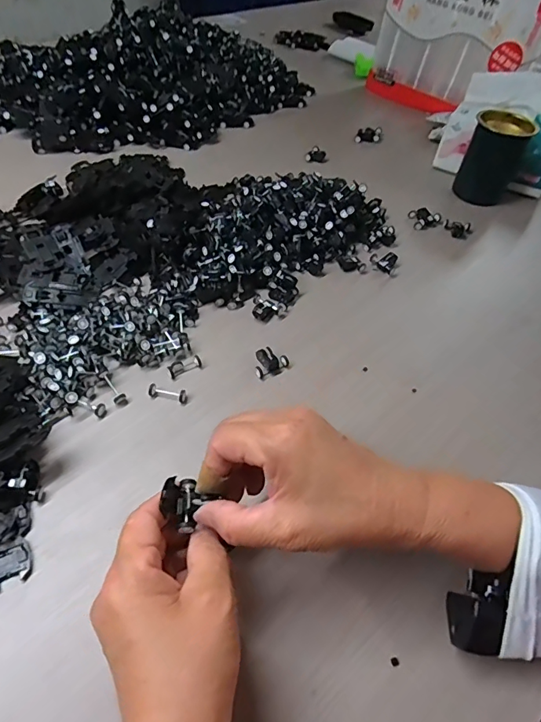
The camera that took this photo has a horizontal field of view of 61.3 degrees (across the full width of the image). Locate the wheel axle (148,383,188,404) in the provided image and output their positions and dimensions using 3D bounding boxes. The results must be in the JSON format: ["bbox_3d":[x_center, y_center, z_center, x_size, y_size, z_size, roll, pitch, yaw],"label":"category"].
[{"bbox_3d":[-0.087,0.028,0.388,0.033,0.009,0.010,10,51,3],"label":"wheel axle"}]

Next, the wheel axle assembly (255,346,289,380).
[{"bbox_3d":[0.000,0.000,0.417,0.032,0.013,0.024,-16,54,-18],"label":"wheel axle assembly"}]

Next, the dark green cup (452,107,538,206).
[{"bbox_3d":[0.305,-0.279,0.628,0.072,0.100,0.074,3,51,-3],"label":"dark green cup"}]

